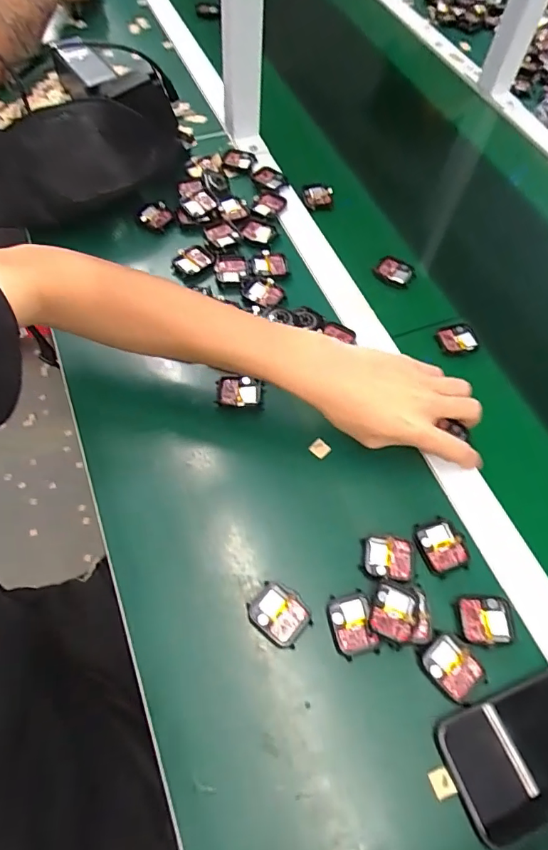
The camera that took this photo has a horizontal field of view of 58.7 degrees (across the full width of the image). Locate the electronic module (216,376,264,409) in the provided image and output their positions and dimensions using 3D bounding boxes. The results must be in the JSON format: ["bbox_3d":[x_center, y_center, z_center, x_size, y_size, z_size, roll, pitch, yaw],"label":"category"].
[{"bbox_3d":[-0.035,-0.032,0.495,0.045,0.017,0.030,-2,61,-2],"label":"electronic module"}]

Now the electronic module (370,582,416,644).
[{"bbox_3d":[0.095,0.149,0.387,0.034,0.013,0.040,21,62,10],"label":"electronic module"}]

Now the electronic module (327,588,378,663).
[{"bbox_3d":[0.062,0.159,0.387,0.033,0.011,0.047,-8,61,-6],"label":"electronic module"}]

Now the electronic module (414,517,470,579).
[{"bbox_3d":[0.145,0.104,0.420,0.037,0.004,0.046,-17,62,-11],"label":"electronic module"}]

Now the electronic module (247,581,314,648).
[{"bbox_3d":[0.004,0.152,0.390,0.045,0.010,0.038,35,66,17],"label":"electronic module"}]

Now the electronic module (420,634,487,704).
[{"bbox_3d":[0.138,0.186,0.374,0.034,0.004,0.044,-34,67,-19],"label":"electronic module"}]

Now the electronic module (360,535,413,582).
[{"bbox_3d":[0.097,0.113,0.414,0.043,0.006,0.037,6,61,2],"label":"electronic module"}]

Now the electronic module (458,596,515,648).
[{"bbox_3d":[0.172,0.157,0.391,0.042,0.004,0.036,-2,61,-2],"label":"electronic module"}]

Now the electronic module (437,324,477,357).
[{"bbox_3d":[0.206,-0.096,0.547,0.045,0.004,0.039,-12,62,-8],"label":"electronic module"}]

